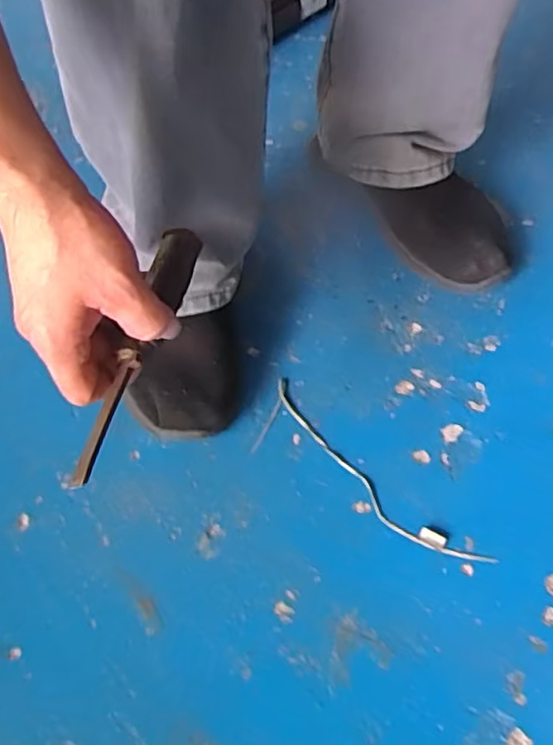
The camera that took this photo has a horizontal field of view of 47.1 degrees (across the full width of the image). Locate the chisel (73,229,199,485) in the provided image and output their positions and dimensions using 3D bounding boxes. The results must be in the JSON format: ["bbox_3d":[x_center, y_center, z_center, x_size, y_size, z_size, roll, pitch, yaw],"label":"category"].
[{"bbox_3d":[-0.088,-0.016,0.387,0.025,0.017,0.179,14,63,13],"label":"chisel"}]

